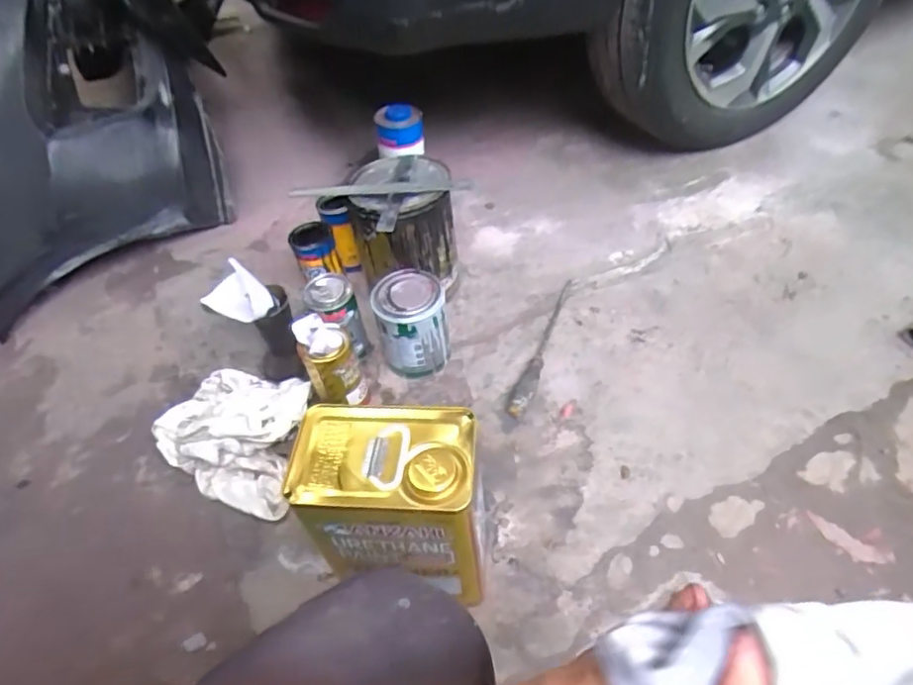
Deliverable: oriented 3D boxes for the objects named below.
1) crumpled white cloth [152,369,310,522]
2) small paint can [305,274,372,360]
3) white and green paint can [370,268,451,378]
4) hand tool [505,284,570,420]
[{"bbox_3d":[-0.310,0.127,0.837,0.255,0.057,0.190,16,54,19],"label":"crumpled white cloth"},{"bbox_3d":[-0.181,-0.034,0.897,0.071,0.129,0.082,-38,56,-24],"label":"small paint can"},{"bbox_3d":[-0.064,-0.027,0.883,0.097,0.139,0.102,-3,50,4],"label":"white and green paint can"},{"bbox_3d":[0.141,-0.002,0.911,0.028,0.024,0.295,16,53,19],"label":"hand tool"}]

